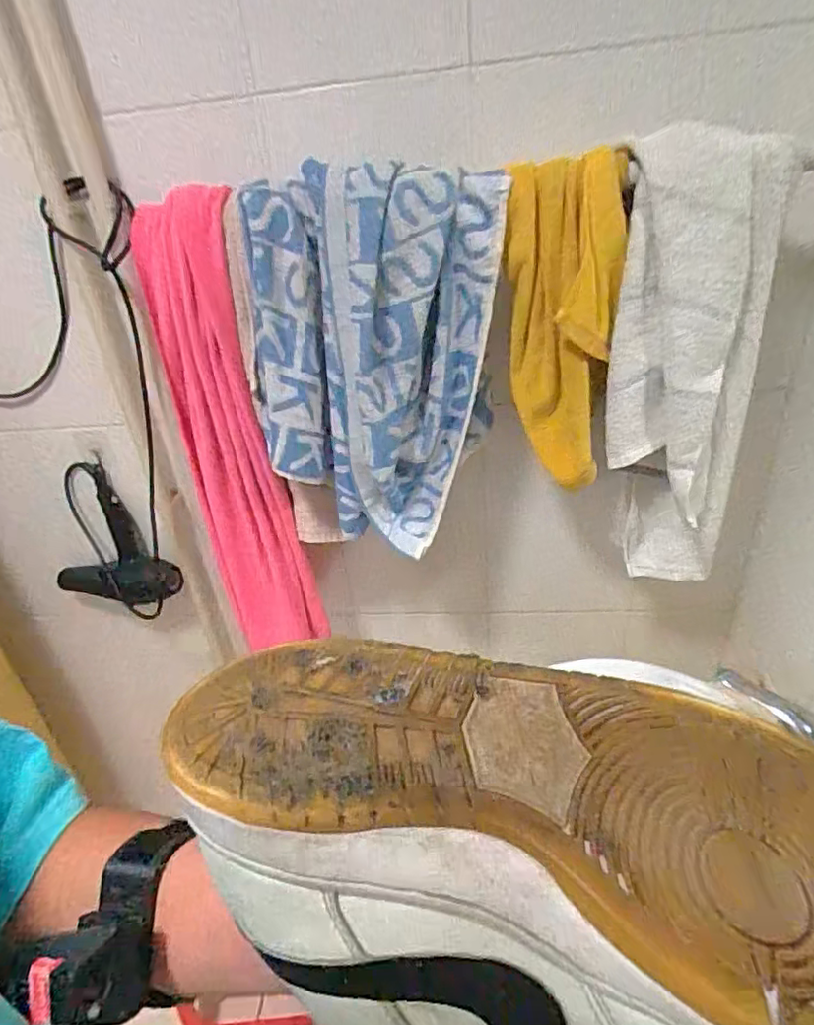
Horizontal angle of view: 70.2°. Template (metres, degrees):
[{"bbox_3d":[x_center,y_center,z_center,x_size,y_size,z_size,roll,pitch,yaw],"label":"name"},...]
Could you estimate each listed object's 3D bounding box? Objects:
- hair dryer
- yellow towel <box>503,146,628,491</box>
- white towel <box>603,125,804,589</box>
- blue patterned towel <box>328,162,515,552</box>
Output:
[{"bbox_3d":[-0.514,0.045,0.994,0.232,0.225,0.069,5,33,18],"label":"hair dryer"},{"bbox_3d":[0.169,-0.194,0.646,0.116,0.332,0.067,1,32,12],"label":"yellow towel"},{"bbox_3d":[0.311,-0.139,0.657,0.135,0.486,0.120,12,36,27],"label":"white towel"},{"bbox_3d":[0.010,-0.159,0.683,0.199,0.413,0.062,-10,31,-7],"label":"blue patterned towel"}]

